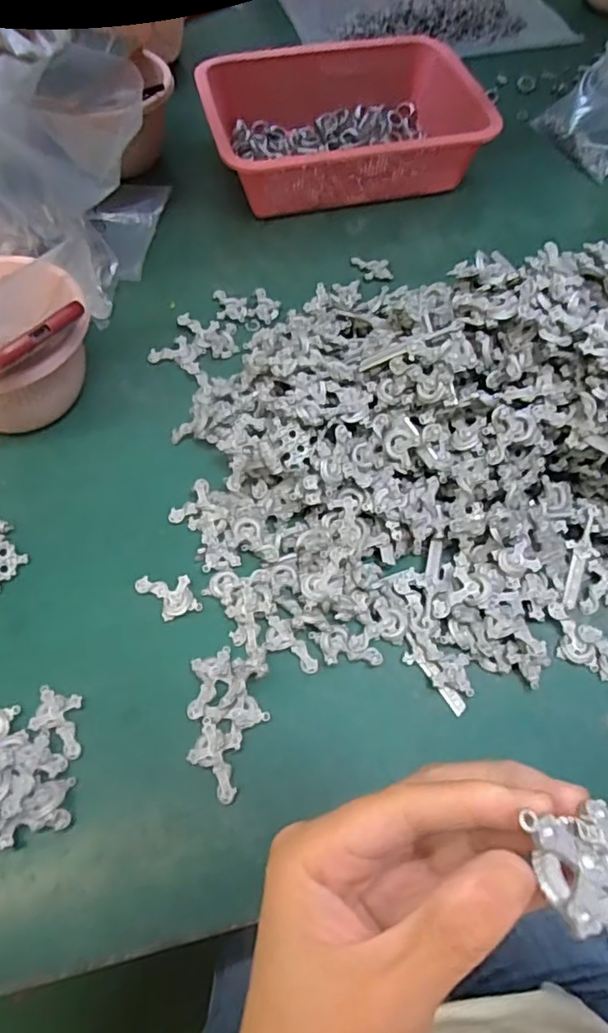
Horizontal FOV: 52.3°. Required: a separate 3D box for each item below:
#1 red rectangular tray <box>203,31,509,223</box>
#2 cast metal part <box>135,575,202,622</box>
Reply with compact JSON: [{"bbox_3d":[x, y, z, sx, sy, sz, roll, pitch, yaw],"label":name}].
[{"bbox_3d":[0.041,-0.447,0.714,0.300,0.082,0.206,-10,59,-7],"label":"red rectangular tray"},{"bbox_3d":[-0.098,0.057,0.448,0.035,0.007,0.041,-24,61,-16],"label":"cast metal part"}]

